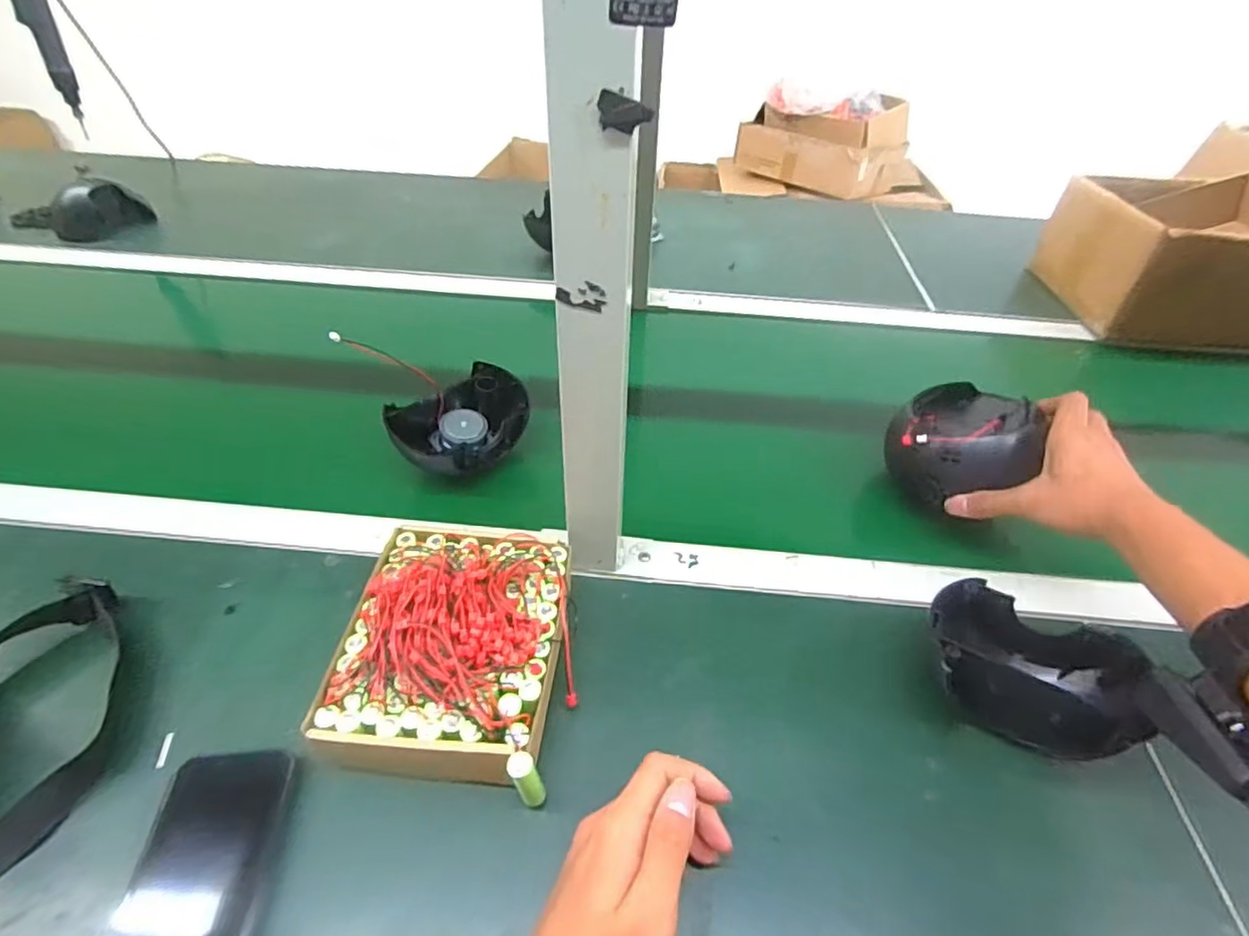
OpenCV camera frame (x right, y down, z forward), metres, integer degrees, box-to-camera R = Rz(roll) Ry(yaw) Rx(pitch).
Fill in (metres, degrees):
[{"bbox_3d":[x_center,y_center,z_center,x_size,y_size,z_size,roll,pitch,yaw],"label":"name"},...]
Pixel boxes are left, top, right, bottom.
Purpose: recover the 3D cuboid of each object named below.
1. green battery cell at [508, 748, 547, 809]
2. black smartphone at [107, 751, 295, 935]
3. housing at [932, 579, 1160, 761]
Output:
[{"bbox_3d":[-0.058,0.187,0.371,0.018,0.060,0.017,1,44,-1],"label":"green battery cell"},{"bbox_3d":[-0.246,0.243,0.354,0.074,0.010,0.146,2,52,-4],"label":"black smartphone"},{"bbox_3d":[0.266,0.134,0.420,0.119,0.073,0.099,29,50,25],"label":"housing"}]

